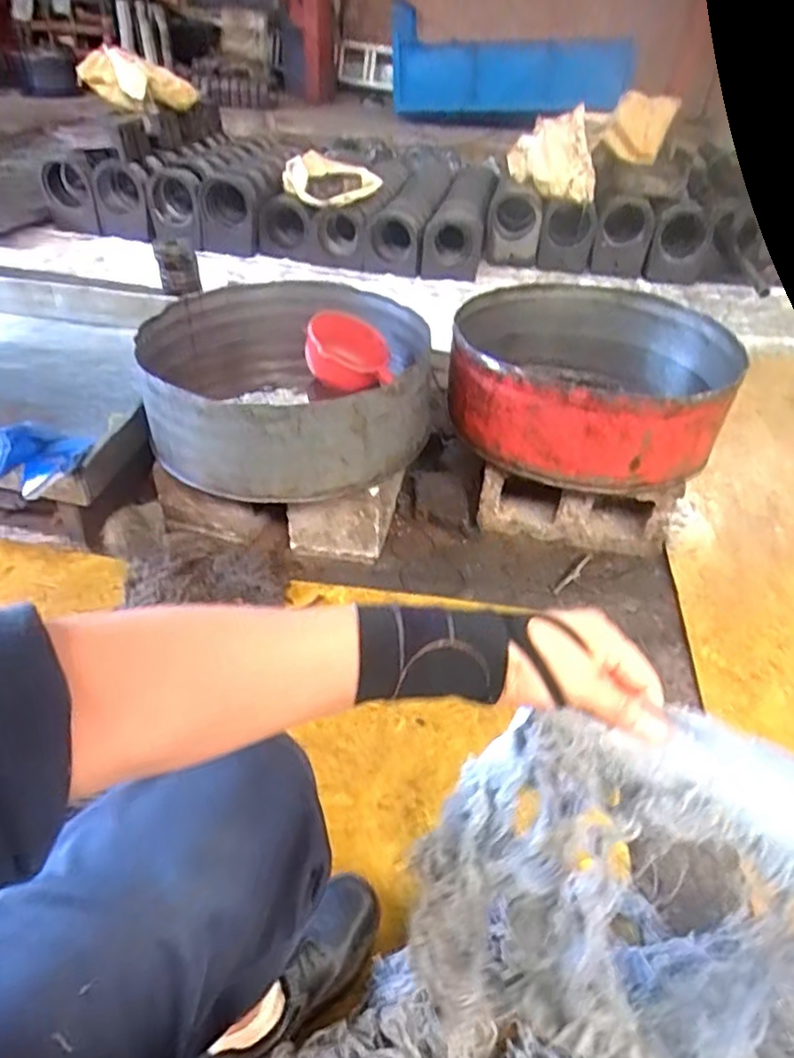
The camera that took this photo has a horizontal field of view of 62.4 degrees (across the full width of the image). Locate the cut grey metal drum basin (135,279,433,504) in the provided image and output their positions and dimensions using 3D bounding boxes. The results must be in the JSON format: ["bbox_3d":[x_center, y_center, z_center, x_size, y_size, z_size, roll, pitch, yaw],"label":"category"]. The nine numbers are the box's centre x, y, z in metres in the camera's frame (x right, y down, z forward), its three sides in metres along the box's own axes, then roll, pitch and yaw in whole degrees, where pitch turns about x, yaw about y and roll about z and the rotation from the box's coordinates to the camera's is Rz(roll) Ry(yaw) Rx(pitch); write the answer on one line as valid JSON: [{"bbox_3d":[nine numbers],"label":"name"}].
[{"bbox_3d":[-0.207,-0.267,1.265,0.503,0.219,0.503,2,39,-2],"label":"cut grey metal drum basin"}]

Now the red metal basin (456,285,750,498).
[{"bbox_3d":[0.372,-0.295,1.290,0.513,0.176,0.491,2,39,-2],"label":"red metal basin"}]

